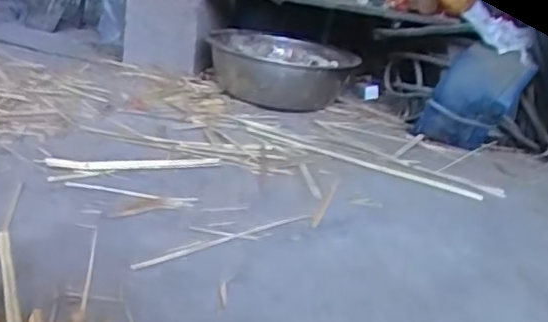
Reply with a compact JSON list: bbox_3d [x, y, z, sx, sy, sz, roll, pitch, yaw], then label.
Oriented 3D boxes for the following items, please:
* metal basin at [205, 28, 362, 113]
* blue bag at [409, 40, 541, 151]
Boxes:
[{"bbox_3d":[0.020,-0.202,1.452,0.359,0.161,0.346,6,23,-3],"label":"metal basin"},{"bbox_3d":[0.400,-0.116,1.242,0.187,0.225,0.087,19,25,25],"label":"blue bag"}]

